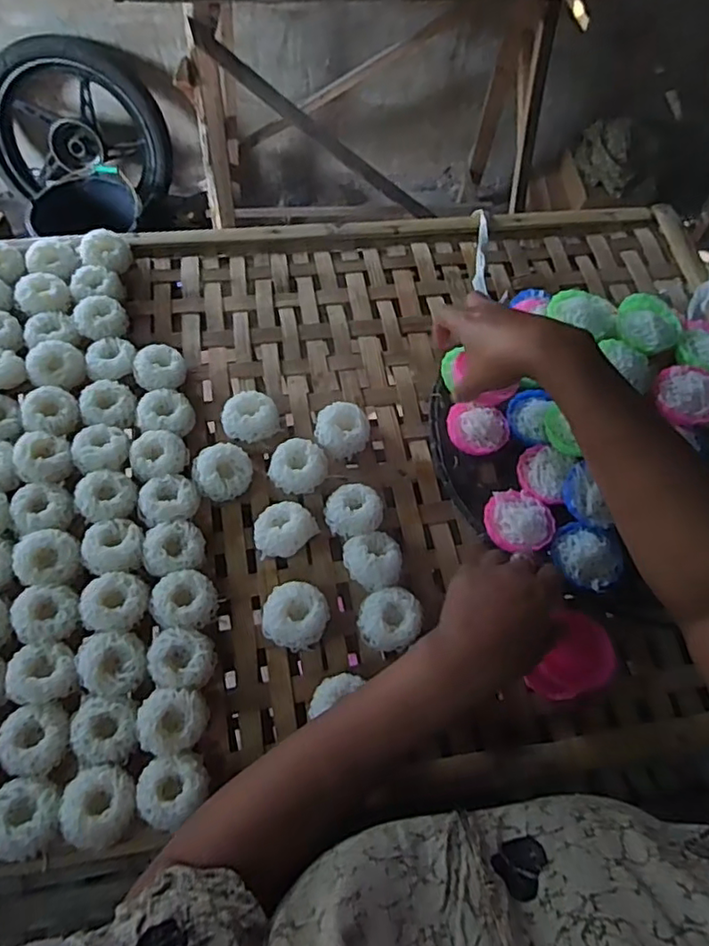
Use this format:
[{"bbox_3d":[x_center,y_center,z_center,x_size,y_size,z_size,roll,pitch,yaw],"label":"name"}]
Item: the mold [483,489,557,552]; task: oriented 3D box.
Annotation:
[{"bbox_3d":[0.148,0.045,0.548,0.061,0.033,0.058,12,61,3],"label":"mold"}]

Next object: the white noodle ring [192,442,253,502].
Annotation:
[{"bbox_3d":[-0.120,0.000,0.553,0.052,0.030,0.044,-13,63,-11],"label":"white noodle ring"}]

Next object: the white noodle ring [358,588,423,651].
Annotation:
[{"bbox_3d":[0.030,0.123,0.505,0.050,0.019,0.048,2,61,-3],"label":"white noodle ring"}]

